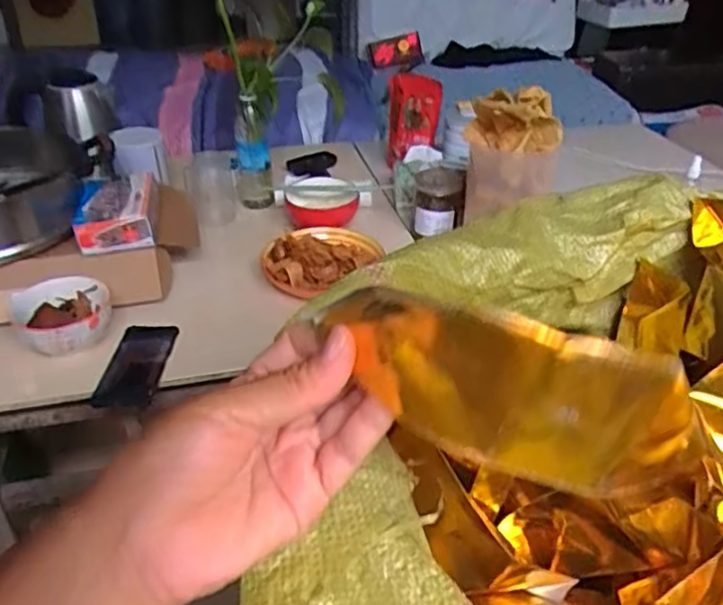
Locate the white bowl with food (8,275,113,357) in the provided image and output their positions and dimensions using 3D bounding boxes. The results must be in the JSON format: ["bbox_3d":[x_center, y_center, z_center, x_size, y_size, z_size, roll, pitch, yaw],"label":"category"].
[{"bbox_3d":[-0.421,0.017,0.910,0.123,0.057,0.133,1,35,0],"label":"white bowl with food"}]

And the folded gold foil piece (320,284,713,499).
[{"bbox_3d":[0.049,0.028,0.233,0.137,0.064,0.027,14,37,18],"label":"folded gold foil piece"}]

